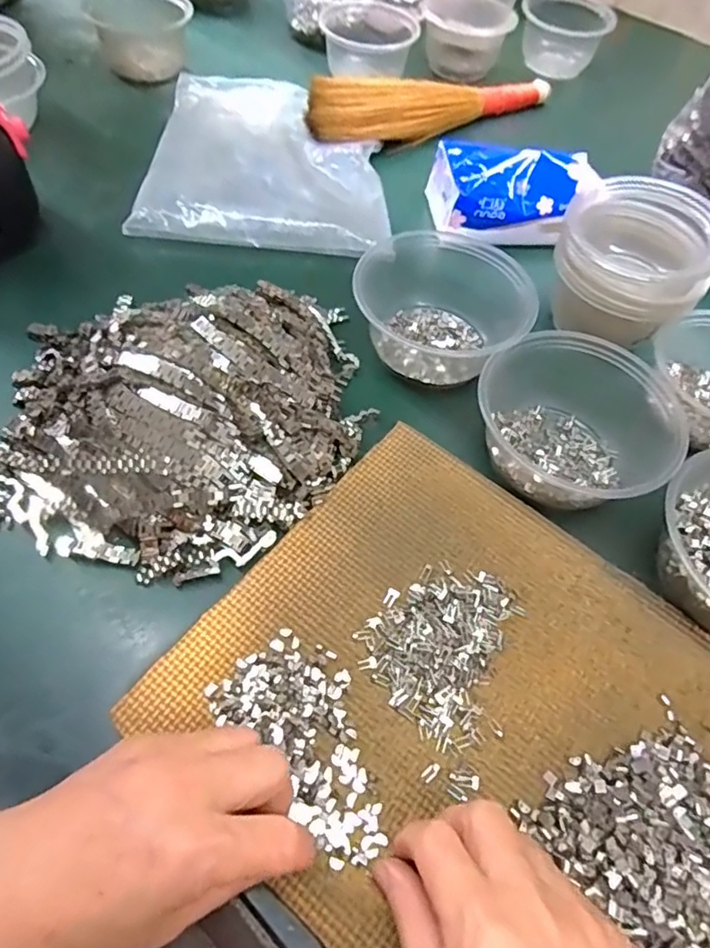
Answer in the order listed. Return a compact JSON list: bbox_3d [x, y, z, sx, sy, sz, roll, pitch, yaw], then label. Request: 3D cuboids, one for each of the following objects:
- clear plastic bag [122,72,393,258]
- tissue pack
[{"bbox_3d":[-0.082,-0.320,0.586,0.224,0.018,0.259,5,59,-2],"label":"clear plastic bag"},{"bbox_3d":[0.141,-0.263,0.543,0.141,0.055,0.079,11,59,2],"label":"tissue pack"}]

